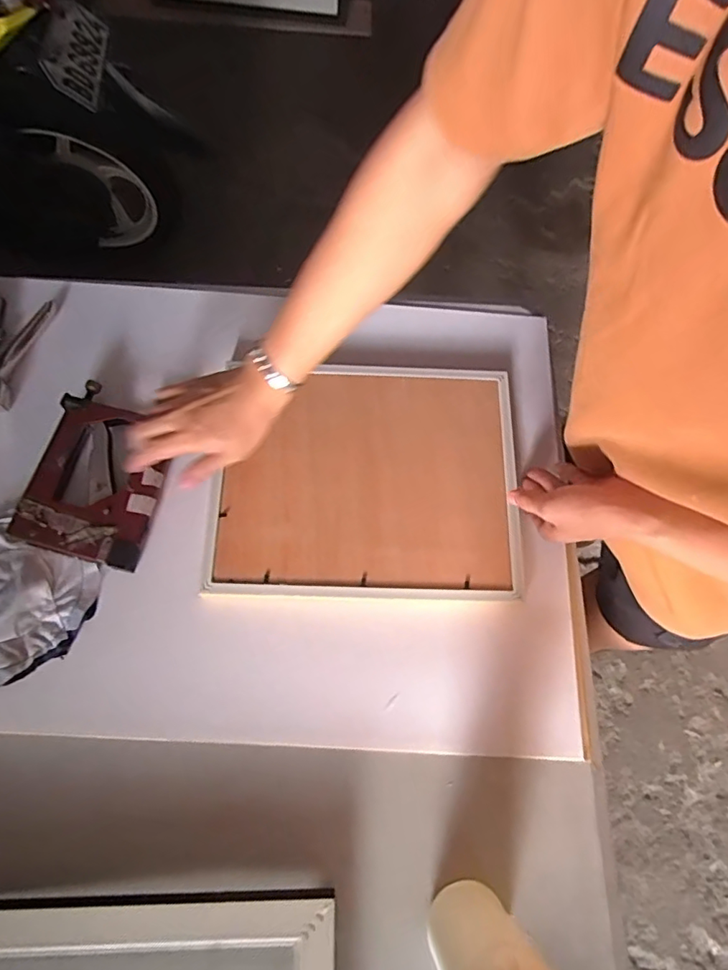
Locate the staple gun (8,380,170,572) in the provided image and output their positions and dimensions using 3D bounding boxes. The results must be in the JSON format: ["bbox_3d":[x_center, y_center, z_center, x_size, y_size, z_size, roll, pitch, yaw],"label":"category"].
[{"bbox_3d":[-0.271,-0.013,0.557,0.123,0.020,0.174,13,67,1],"label":"staple gun"}]

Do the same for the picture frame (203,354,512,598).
[{"bbox_3d":[0.003,-0.014,0.578,0.316,0.016,0.257,2,69,-2],"label":"picture frame"}]

